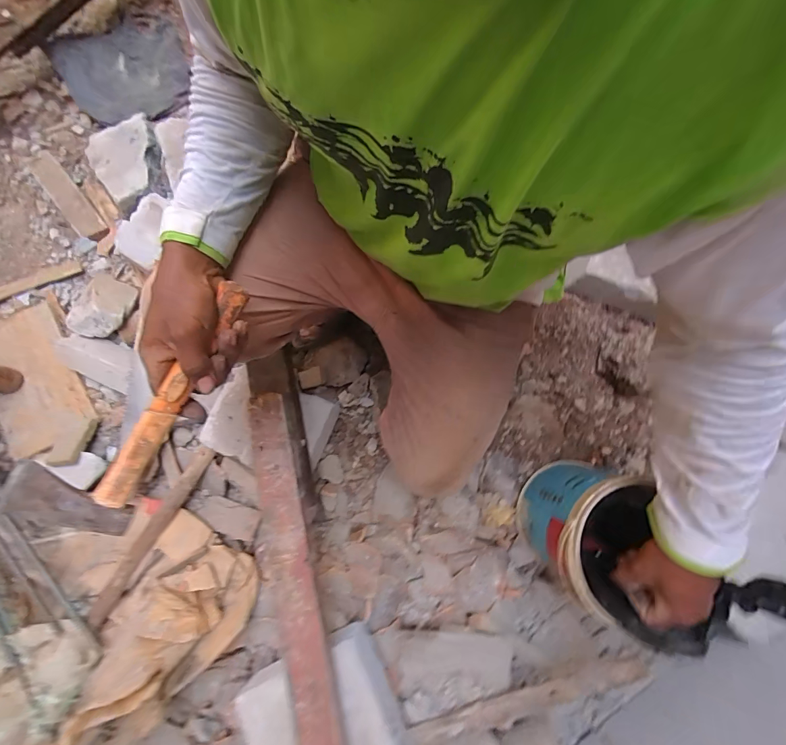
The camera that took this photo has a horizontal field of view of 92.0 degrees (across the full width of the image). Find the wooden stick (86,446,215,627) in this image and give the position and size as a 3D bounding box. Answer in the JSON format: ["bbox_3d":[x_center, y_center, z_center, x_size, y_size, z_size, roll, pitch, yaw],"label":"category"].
[{"bbox_3d":[-0.436,0.289,0.692,0.033,0.025,0.333,29,79,6],"label":"wooden stick"}]

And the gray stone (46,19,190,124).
[{"bbox_3d":[-0.721,-0.831,1.029,0.326,0.099,0.310,-35,80,-8],"label":"gray stone"}]

